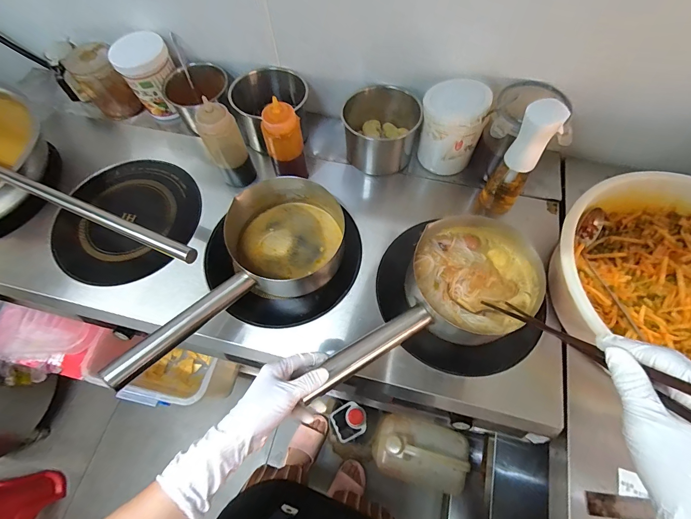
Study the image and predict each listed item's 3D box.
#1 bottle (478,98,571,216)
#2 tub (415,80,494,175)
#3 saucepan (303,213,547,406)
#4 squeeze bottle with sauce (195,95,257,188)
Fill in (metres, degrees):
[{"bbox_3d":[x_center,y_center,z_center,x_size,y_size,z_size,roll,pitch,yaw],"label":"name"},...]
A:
[{"bbox_3d":[0.294,-0.162,0.581,0.064,0.226,0.055,36,71,16],"label":"bottle"},{"bbox_3d":[0.201,-0.246,0.663,0.113,0.164,0.101,24,68,11],"label":"tub"},{"bbox_3d":[0.132,0.078,0.530,0.410,0.104,0.201,-32,68,-24],"label":"saucepan"},{"bbox_3d":[-0.220,-0.207,0.632,0.061,0.174,0.061,-34,69,-14],"label":"squeeze bottle with sauce"}]

